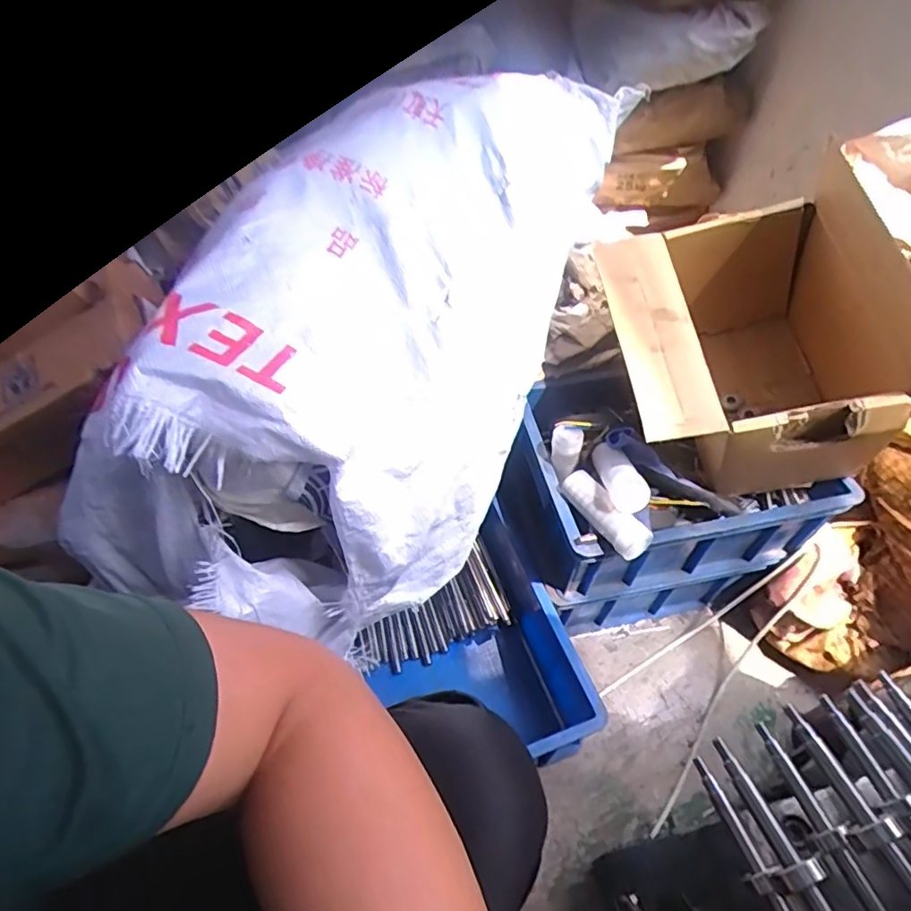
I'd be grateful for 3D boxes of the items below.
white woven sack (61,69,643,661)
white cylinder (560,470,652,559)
[{"bbox_3d":[-0.056,-0.182,0.747,0.388,0.322,0.775,23,55,15],"label":"white woven sack"},{"bbox_3d":[0.179,0.067,0.696,0.038,0.044,0.128,-25,57,-20],"label":"white cylinder"}]

